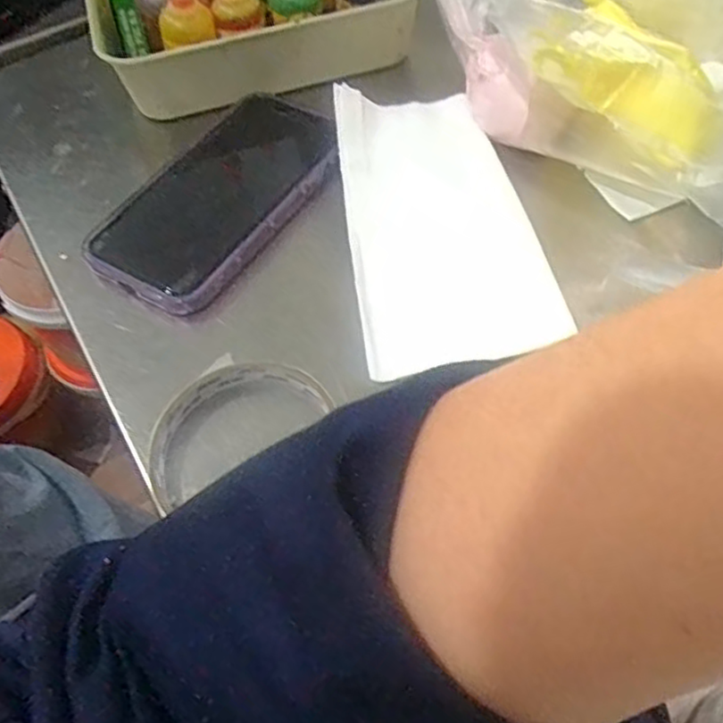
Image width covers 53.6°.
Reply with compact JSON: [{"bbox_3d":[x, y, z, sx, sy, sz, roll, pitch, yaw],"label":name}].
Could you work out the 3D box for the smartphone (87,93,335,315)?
[{"bbox_3d":[-0.078,-0.094,0.396,0.090,0.016,0.153,27,62,21],"label":"smartphone"}]

